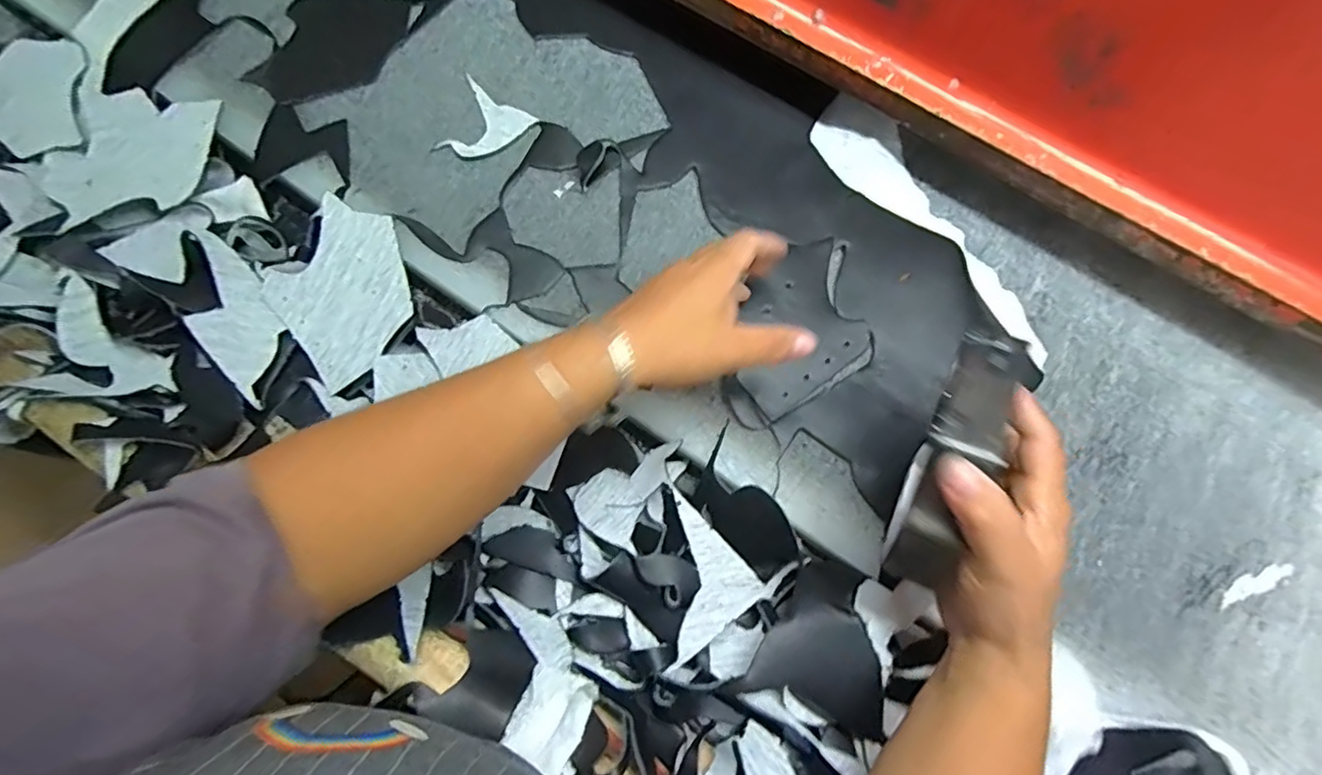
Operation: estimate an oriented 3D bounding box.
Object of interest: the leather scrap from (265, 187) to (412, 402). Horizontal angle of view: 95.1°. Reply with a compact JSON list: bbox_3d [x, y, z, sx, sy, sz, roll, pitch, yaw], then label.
[{"bbox_3d":[-0.235,-0.072,0.451,0.105,0.012,0.111,-38,97,-3],"label":"leather scrap"}]

